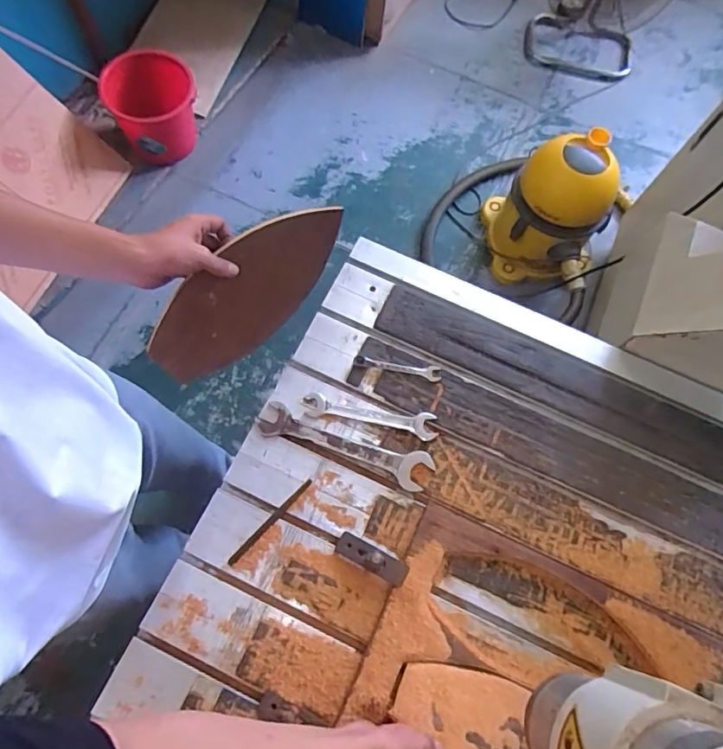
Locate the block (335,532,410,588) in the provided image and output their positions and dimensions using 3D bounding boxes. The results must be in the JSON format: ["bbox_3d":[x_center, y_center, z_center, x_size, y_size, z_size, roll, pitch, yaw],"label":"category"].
[{"bbox_3d":[0.014,0.235,0.660,0.097,0.044,0.032,26,70,8],"label":"block"}]

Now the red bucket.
[{"bbox_3d":[-0.645,-0.810,1.651,0.261,0.289,0.262,1,69,-2],"label":"red bucket"}]

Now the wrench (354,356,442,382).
[{"bbox_3d":[0.055,-0.012,0.779,0.130,0.008,0.023,11,68,2],"label":"wrench"}]

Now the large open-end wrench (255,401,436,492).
[{"bbox_3d":[-0.025,0.101,0.731,0.249,0.011,0.053,18,69,5],"label":"large open-end wrench"}]

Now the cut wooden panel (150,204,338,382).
[{"bbox_3d":[-0.141,-0.101,0.643,0.283,0.017,0.107,-39,108,2],"label":"cut wooden panel"}]

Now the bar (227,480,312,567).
[{"bbox_3d":[-0.122,0.197,0.693,0.011,0.004,0.146,42,73,13],"label":"bar"}]

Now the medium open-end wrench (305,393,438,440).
[{"bbox_3d":[0.013,0.057,0.752,0.192,0.005,0.039,12,69,2],"label":"medium open-end wrench"}]

